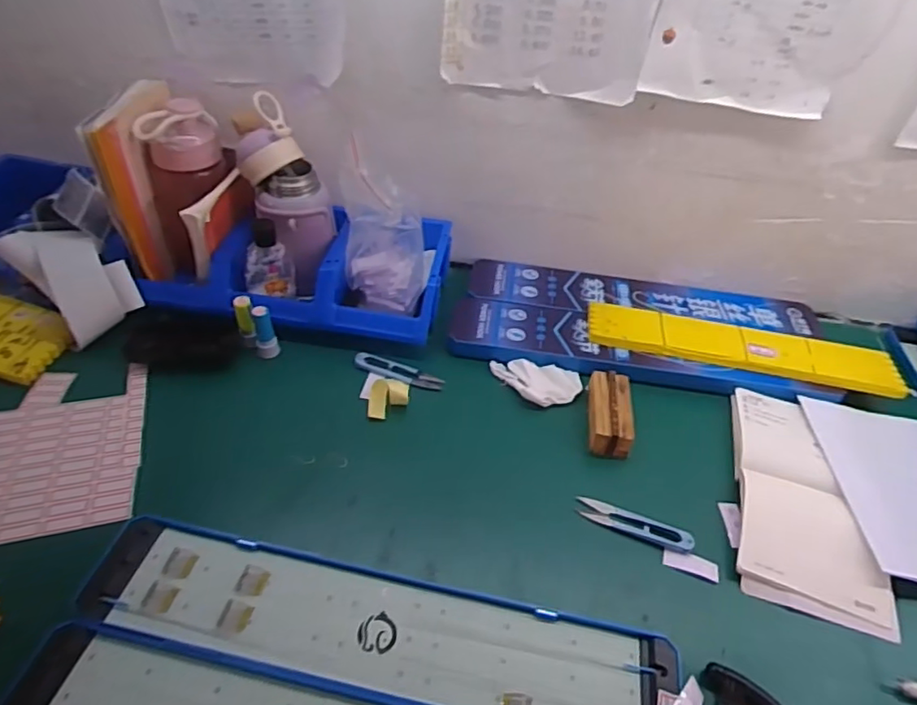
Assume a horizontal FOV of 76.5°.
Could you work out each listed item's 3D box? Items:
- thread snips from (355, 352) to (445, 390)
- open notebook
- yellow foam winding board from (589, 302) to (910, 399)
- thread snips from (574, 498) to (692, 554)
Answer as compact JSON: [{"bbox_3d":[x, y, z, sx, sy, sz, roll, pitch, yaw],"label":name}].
[{"bbox_3d":[-0.065,0.021,0.636,0.098,0.014,0.023,12,44,6],"label":"thread snips"},{"bbox_3d":[0.326,0.133,0.553,0.123,0.024,0.232,13,45,7],"label":"open notebook"},{"bbox_3d":[0.329,-0.009,0.672,0.351,0.020,0.070,10,44,4],"label":"yellow foam winding board"},{"bbox_3d":[0.159,0.154,0.525,0.102,0.009,0.022,19,46,12],"label":"thread snips"}]

